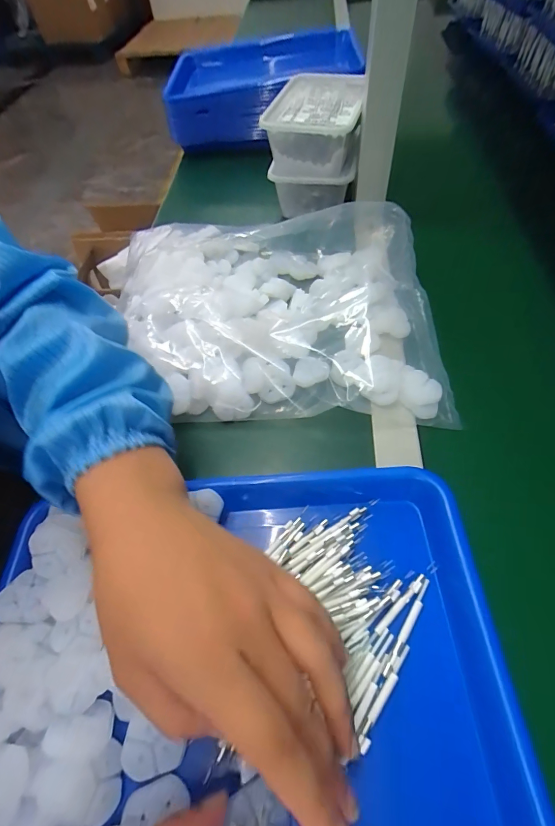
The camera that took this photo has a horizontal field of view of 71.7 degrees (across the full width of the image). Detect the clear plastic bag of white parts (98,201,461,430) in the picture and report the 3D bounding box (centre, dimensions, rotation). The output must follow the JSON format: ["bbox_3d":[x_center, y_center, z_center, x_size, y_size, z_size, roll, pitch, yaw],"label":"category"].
[{"bbox_3d":[-0.012,-0.119,0.416,0.347,0.068,0.283,-3,56,2],"label":"clear plastic bag of white parts"}]

